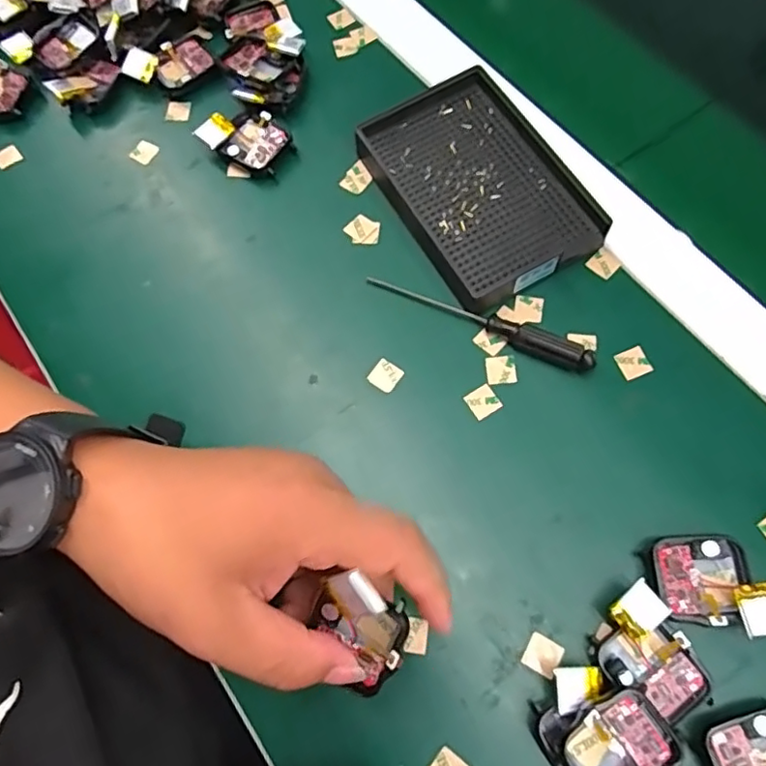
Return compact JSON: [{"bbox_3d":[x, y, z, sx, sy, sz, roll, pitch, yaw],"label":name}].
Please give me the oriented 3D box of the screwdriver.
[{"bbox_3d":[0.051,-0.035,0.324,0.131,0.016,0.012,23,72,11],"label":"screwdriver"}]

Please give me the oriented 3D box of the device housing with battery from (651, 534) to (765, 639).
[{"bbox_3d":[0.150,0.091,0.268,0.050,0.019,0.042,2,70,3],"label":"device housing with battery"}]

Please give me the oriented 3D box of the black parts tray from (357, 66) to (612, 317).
[{"bbox_3d":[0.058,-0.117,0.349,0.097,0.027,0.137,-26,70,-7],"label":"black parts tray"}]

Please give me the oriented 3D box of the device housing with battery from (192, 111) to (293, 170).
[{"bbox_3d":[-0.087,-0.156,0.378,0.054,0.016,0.036,23,72,11],"label":"device housing with battery"}]

